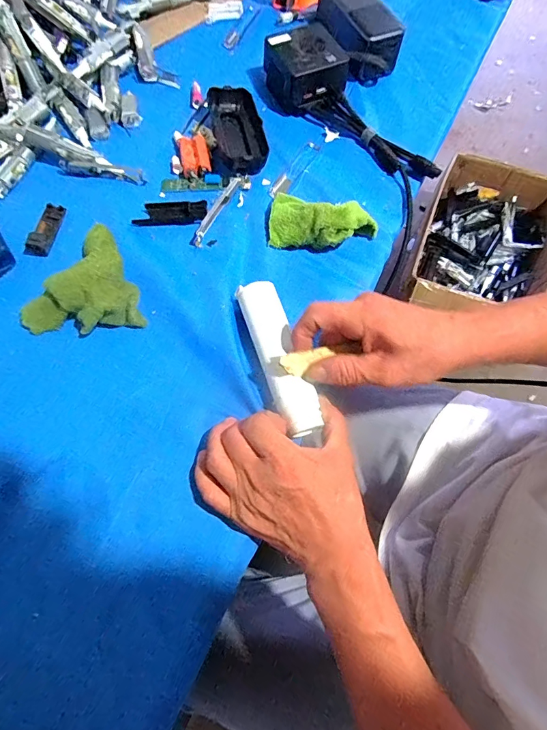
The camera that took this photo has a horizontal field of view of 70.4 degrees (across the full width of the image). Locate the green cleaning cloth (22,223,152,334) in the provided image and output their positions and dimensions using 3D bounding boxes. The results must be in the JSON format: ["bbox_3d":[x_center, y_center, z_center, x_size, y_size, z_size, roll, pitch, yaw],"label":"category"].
[{"bbox_3d":[-0.182,-0.072,0.350,0.099,0.042,0.106,-25,72,-10],"label":"green cleaning cloth"}]

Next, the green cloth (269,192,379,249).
[{"bbox_3d":[0.048,-0.141,0.384,0.105,0.037,0.055,17,70,5],"label":"green cloth"}]

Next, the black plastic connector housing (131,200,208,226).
[{"bbox_3d":[-0.106,-0.157,0.401,0.072,0.009,0.027,1,69,-1],"label":"black plastic connector housing"}]

